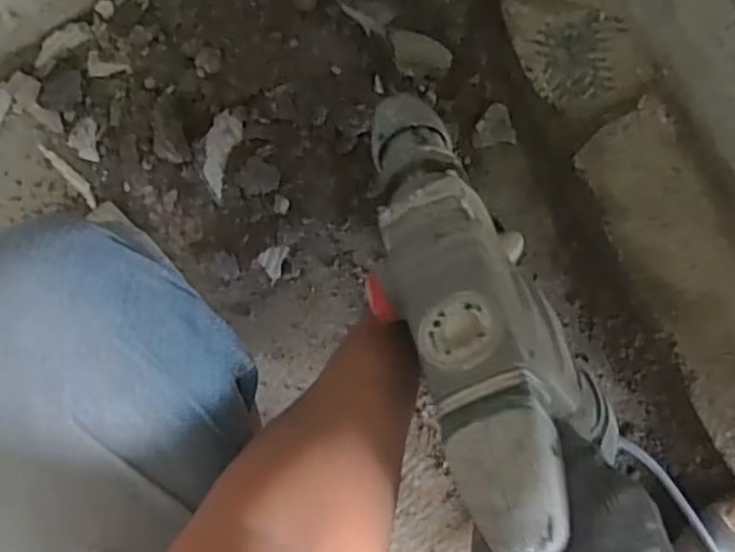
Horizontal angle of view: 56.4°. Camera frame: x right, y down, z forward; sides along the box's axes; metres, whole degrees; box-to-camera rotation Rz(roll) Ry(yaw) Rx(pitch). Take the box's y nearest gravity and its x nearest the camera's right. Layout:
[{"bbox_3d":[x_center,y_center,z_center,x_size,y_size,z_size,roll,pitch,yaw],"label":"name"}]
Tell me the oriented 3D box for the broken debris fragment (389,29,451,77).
[{"bbox_3d":[0.051,-0.215,0.667,0.066,0.011,0.036,10,107,-20],"label":"broken debris fragment"}]

